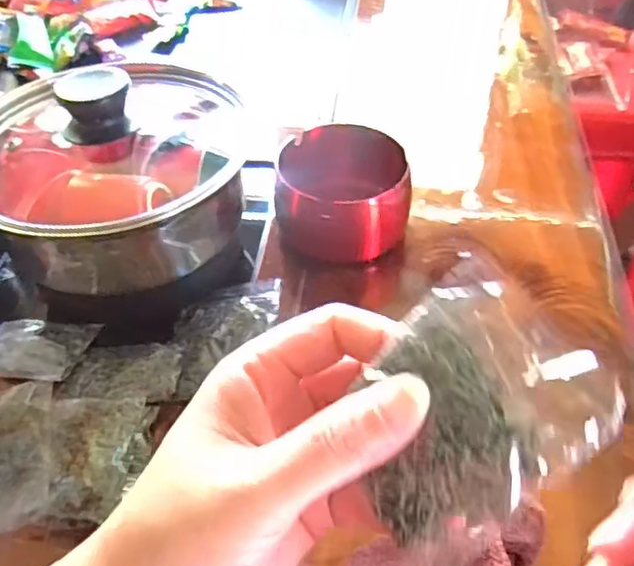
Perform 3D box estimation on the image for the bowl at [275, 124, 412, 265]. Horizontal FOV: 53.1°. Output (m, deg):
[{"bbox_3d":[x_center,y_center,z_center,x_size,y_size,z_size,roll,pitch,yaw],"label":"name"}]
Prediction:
[{"bbox_3d":[0.016,-0.054,0.402,0.084,0.059,0.073,-8,47,-6],"label":"bowl"}]

